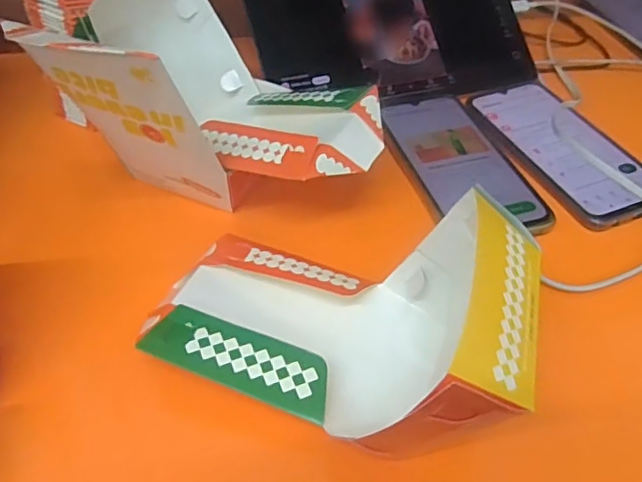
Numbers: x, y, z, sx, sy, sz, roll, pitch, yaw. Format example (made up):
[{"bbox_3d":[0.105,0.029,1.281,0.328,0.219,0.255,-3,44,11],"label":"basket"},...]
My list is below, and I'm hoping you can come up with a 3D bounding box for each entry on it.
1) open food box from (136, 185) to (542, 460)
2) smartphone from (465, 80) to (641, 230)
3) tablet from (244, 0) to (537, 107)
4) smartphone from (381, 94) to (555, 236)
[{"bbox_3d":[0.010,0.024,0.295,0.196,0.089,0.114,17,48,17],"label":"open food box"},{"bbox_3d":[0.196,-0.082,0.463,0.084,0.011,0.173,-17,48,-16],"label":"smartphone"},{"bbox_3d":[0.064,-0.203,0.532,0.250,0.009,0.163,-12,79,-10],"label":"tablet"},{"bbox_3d":[0.107,-0.063,0.454,0.087,0.014,0.166,-14,47,-13],"label":"smartphone"}]

